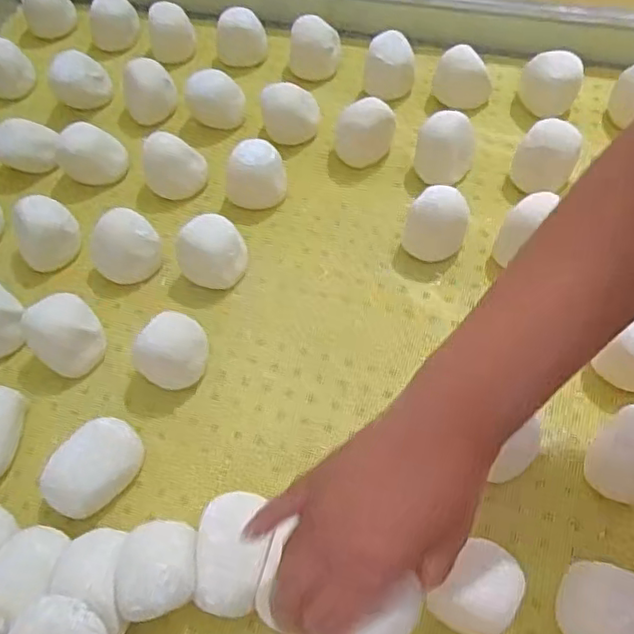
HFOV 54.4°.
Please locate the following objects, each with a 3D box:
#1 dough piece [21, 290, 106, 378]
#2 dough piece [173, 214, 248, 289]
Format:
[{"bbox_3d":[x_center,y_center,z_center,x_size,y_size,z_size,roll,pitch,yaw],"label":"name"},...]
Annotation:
[{"bbox_3d":[-0.211,0.019,0.526,0.056,0.055,0.053,-2,59,3],"label":"dough piece"},{"bbox_3d":[-0.091,-0.059,0.557,0.055,0.060,0.057,6,60,8],"label":"dough piece"}]

